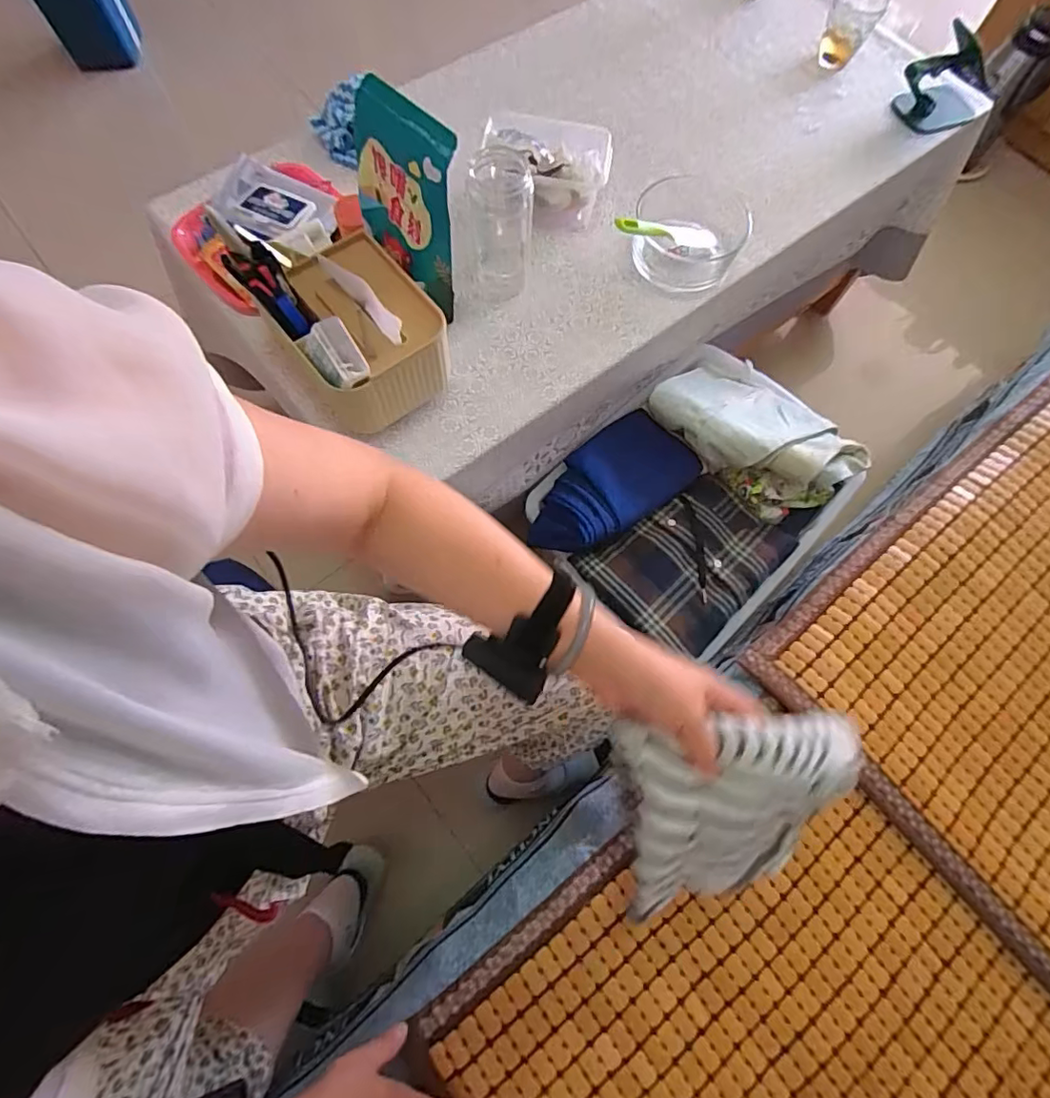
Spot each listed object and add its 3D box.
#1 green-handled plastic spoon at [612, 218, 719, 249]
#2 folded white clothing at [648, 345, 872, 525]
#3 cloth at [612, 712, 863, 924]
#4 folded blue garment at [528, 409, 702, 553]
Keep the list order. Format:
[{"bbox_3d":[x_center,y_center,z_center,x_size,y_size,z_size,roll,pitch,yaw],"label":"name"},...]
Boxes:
[{"bbox_3d":[0.187,-0.408,0.714,0.182,0.017,0.020,-12,72,-34],"label":"green-handled plastic spoon"},{"bbox_3d":[0.352,-0.189,0.842,0.207,0.122,0.301,-38,76,-14],"label":"folded white clothing"},{"bbox_3d":[0.167,0.200,0.424,0.178,0.082,0.133,-5,74,-1],"label":"cloth"},{"bbox_3d":[0.123,-0.094,0.808,0.280,0.064,0.144,-41,77,-14],"label":"folded blue garment"}]

